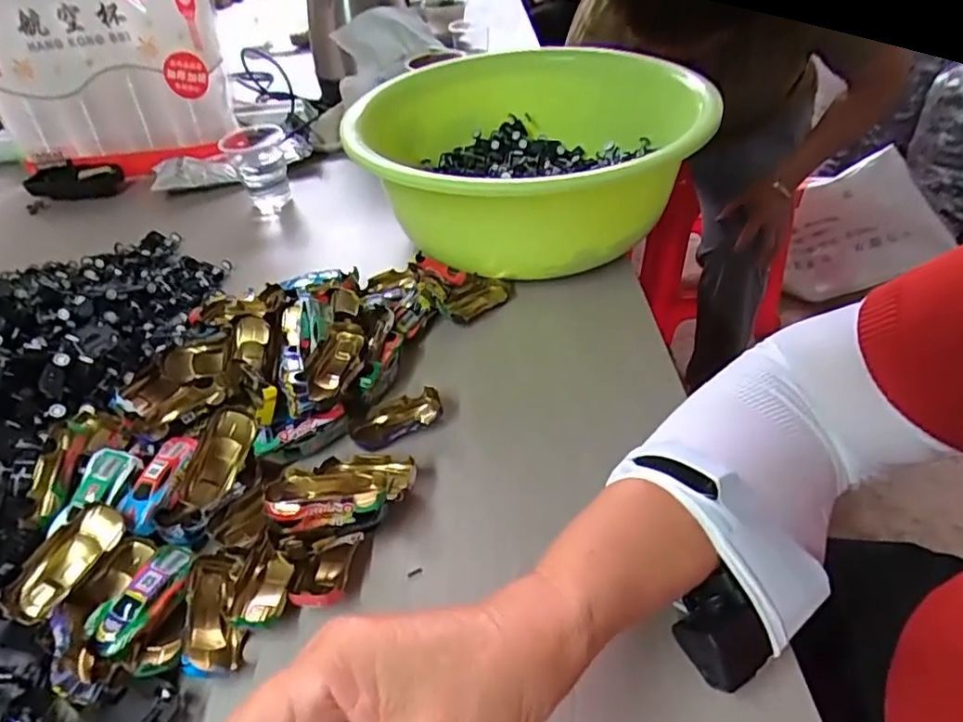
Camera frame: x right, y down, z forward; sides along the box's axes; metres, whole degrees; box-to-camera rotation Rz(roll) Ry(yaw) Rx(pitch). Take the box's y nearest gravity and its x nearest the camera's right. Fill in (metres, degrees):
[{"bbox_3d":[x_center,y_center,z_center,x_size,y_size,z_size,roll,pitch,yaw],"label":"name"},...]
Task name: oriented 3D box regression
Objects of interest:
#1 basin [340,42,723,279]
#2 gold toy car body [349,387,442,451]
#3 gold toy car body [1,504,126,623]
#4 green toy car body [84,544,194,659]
[{"bbox_3d":[0.036,-0.196,0.569,0.295,0.123,0.350,-14,42,-10],"label":"basin"},{"bbox_3d":[-0.059,0.038,0.411,0.063,0.012,0.035,-17,42,-14],"label":"gold toy car body"},{"bbox_3d":[-0.224,0.108,0.327,0.033,0.021,0.065,31,70,34],"label":"gold toy car body"},{"bbox_3d":[-0.178,0.125,0.317,0.026,0.016,0.059,15,45,21],"label":"green toy car body"}]

